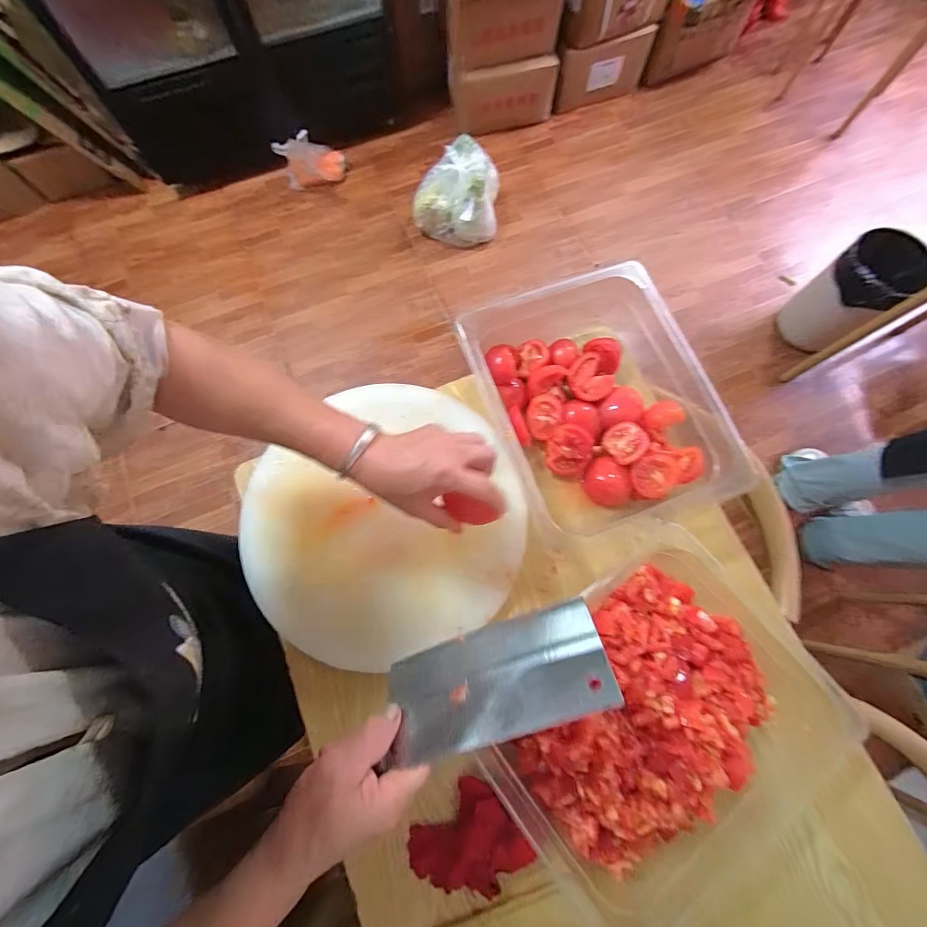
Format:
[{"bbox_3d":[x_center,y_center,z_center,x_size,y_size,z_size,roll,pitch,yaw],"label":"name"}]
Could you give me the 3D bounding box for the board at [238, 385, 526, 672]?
[{"bbox_3d":[-0.104,0.068,0.523,0.355,0.014,0.358,0,75,0],"label":"board"}]

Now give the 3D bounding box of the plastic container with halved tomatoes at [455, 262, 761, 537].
[{"bbox_3d":[0.178,-0.085,0.532,0.254,0.104,0.350,-25,76,-6],"label":"plastic container with halved tomatoes"}]

